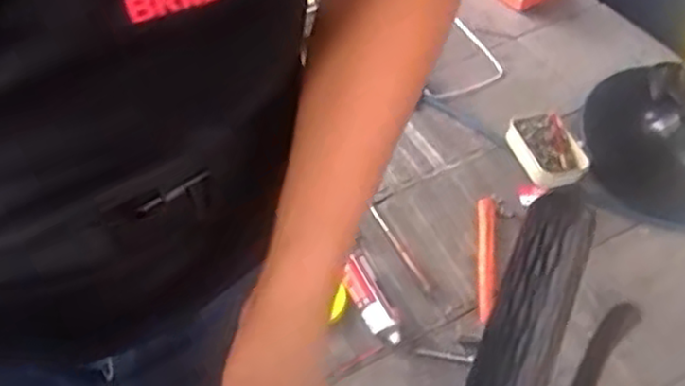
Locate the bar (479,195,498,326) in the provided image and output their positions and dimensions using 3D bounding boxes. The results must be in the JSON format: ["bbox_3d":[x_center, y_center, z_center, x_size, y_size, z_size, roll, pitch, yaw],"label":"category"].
[{"bbox_3d":[0.293,0.130,1.462,0.035,0.015,0.273,6,59,0],"label":"bar"}]

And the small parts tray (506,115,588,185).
[{"bbox_3d":[0.441,-0.096,1.569,0.138,0.046,0.185,-19,63,-15],"label":"small parts tray"}]

